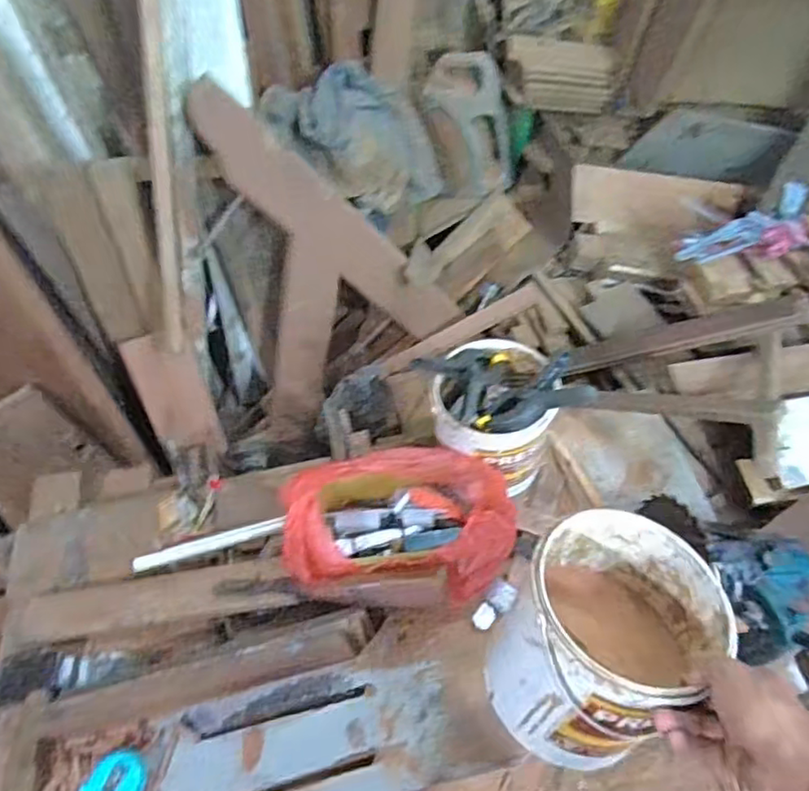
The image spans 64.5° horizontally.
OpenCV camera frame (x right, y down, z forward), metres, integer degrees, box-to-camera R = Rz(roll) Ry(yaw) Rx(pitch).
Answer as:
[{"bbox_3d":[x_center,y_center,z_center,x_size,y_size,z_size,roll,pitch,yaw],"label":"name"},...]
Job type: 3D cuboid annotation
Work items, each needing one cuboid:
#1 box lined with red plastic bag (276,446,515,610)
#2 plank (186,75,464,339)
[{"bbox_3d":[-0.005,0.174,0.881,0.307,0.114,0.216,-2,59,-1],"label":"box lined with red plastic bag"},{"bbox_3d":[-0.126,-0.310,1.239,0.118,0.683,0.030,-55,40,-1],"label":"plank"}]

